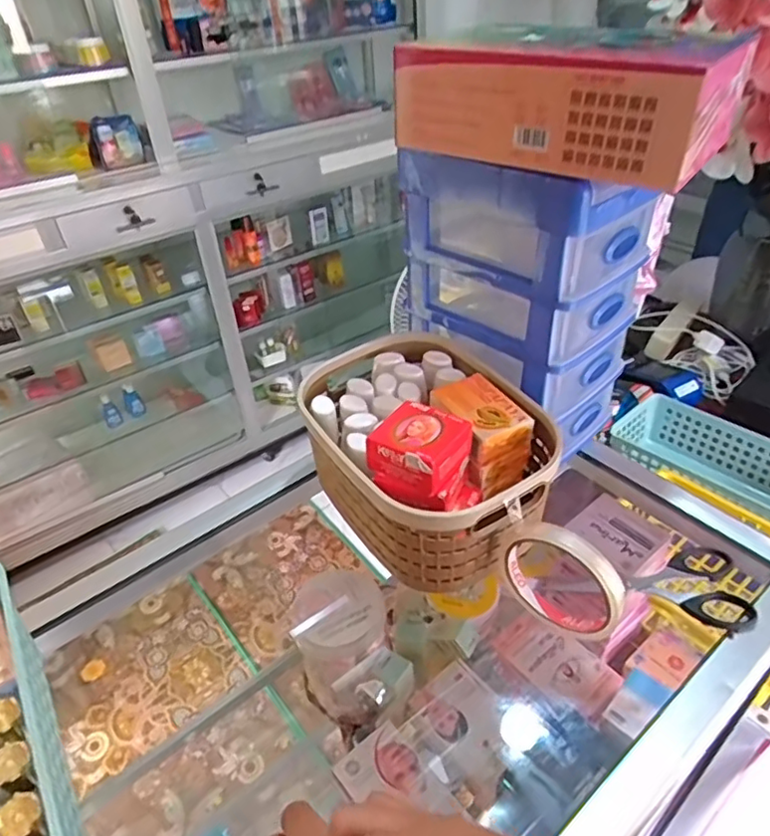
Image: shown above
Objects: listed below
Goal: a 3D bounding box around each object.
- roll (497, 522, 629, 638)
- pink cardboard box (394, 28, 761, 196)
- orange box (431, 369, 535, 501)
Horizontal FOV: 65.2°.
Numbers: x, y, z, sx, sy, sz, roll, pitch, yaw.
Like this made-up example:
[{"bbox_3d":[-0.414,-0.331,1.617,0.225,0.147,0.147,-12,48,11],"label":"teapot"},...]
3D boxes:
[{"bbox_3d":[0.121,0.113,0.414,0.086,0.090,0.013,26,46,33],"label":"roll"},{"bbox_3d":[0.124,-0.226,0.422,0.208,0.072,0.118,23,44,30],"label":"pink cardboard box"},{"bbox_3d":[0.077,0.013,0.500,0.054,0.068,0.073,-24,42,-24],"label":"orange box"}]

